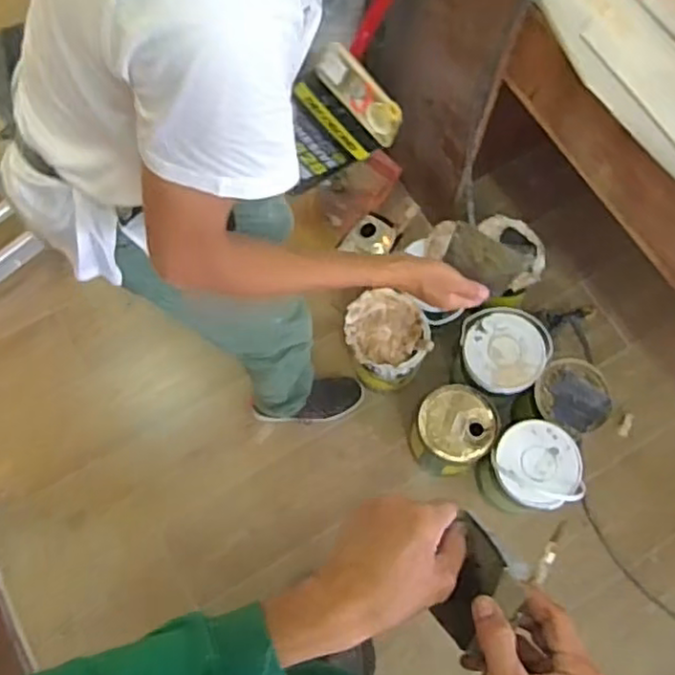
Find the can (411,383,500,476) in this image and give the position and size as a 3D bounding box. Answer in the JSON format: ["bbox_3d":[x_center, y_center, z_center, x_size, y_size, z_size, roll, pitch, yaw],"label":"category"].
[{"bbox_3d":[0.247,0.206,1.443,0.154,0.222,0.160,0,69,-1],"label":"can"}]

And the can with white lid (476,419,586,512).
[{"bbox_3d":[0.401,0.288,1.417,0.167,0.213,0.174,0,69,-1],"label":"can with white lid"}]

